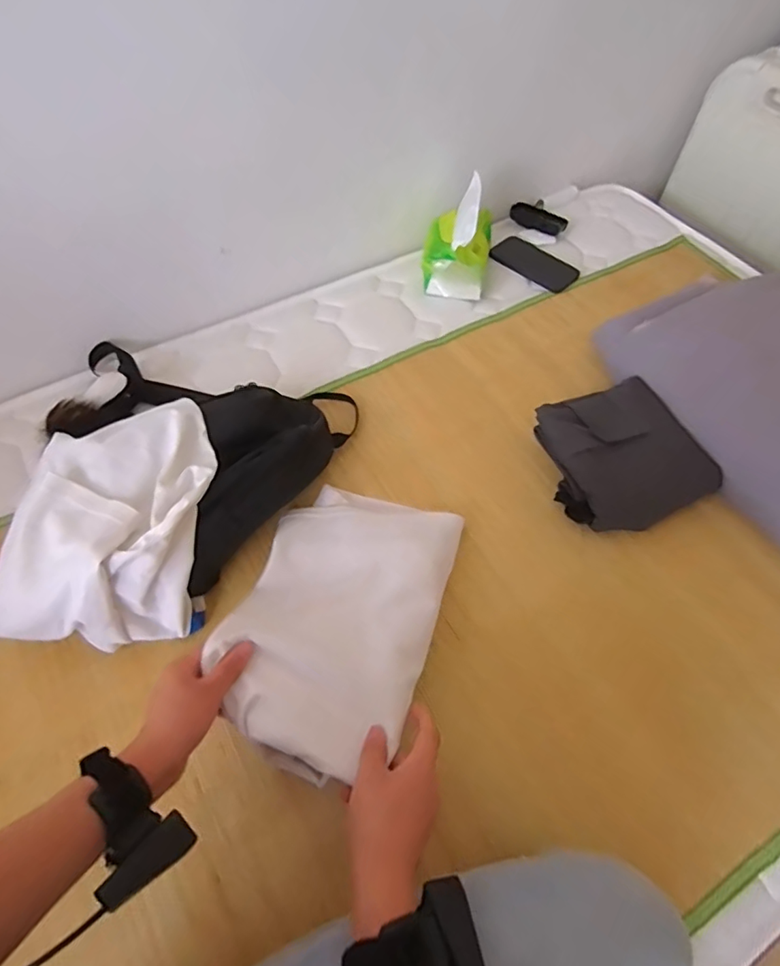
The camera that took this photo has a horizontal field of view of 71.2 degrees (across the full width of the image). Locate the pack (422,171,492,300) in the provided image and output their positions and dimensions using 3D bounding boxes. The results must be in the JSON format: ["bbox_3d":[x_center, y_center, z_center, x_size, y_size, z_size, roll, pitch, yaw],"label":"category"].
[{"bbox_3d":[0.118,-0.419,0.922,0.104,0.132,0.162,11,60,7],"label":"pack"}]

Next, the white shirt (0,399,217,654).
[{"bbox_3d":[-0.311,0.039,0.632,0.203,0.130,0.272,3,57,1],"label":"white shirt"}]

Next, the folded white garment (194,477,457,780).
[{"bbox_3d":[-0.054,0.134,0.594,0.204,0.033,0.321,16,44,10],"label":"folded white garment"}]

